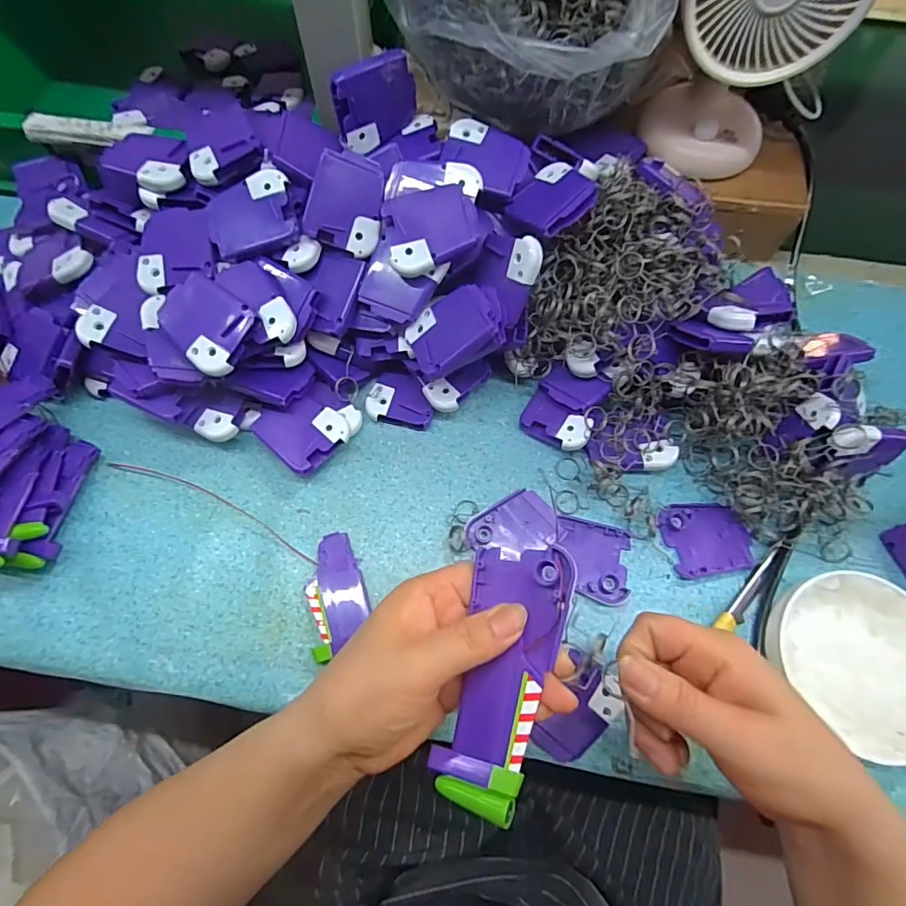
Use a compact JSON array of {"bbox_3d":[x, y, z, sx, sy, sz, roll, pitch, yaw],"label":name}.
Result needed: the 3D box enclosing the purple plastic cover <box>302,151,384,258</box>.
[{"bbox_3d":[-0.072,-0.173,0.347,0.050,0.006,0.061,16,98,-12],"label":"purple plastic cover"}]

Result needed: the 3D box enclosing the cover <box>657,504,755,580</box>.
[{"bbox_3d":[0.182,0.060,0.360,0.058,0.006,0.050,-9,67,-4],"label":"cover"}]

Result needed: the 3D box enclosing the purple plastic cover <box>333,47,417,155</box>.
[{"bbox_3d":[-0.055,-0.248,0.357,0.017,0.047,0.061,42,73,16],"label":"purple plastic cover"}]

